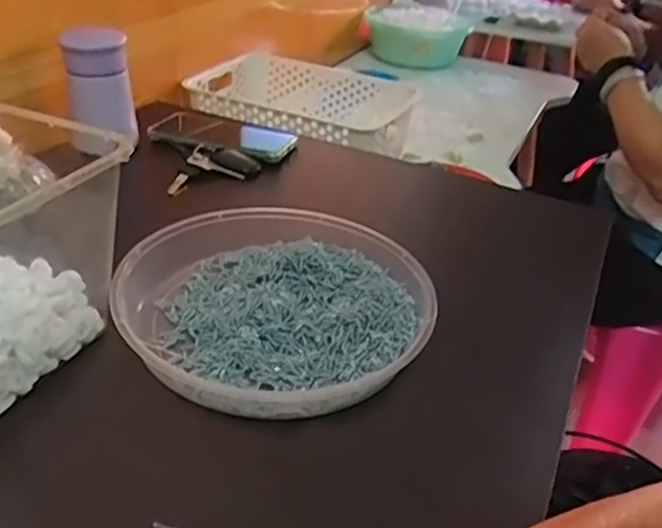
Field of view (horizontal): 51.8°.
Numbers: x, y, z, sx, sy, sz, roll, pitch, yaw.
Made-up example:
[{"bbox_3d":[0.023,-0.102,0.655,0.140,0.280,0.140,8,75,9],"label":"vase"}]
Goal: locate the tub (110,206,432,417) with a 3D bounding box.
[{"bbox_3d":[-0.042,0.024,0.521,0.226,0.049,0.225,4,32,-3],"label":"tub"}]

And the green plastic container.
[{"bbox_3d":[0.189,-0.511,1.516,0.180,0.105,0.183,27,37,28],"label":"green plastic container"}]

